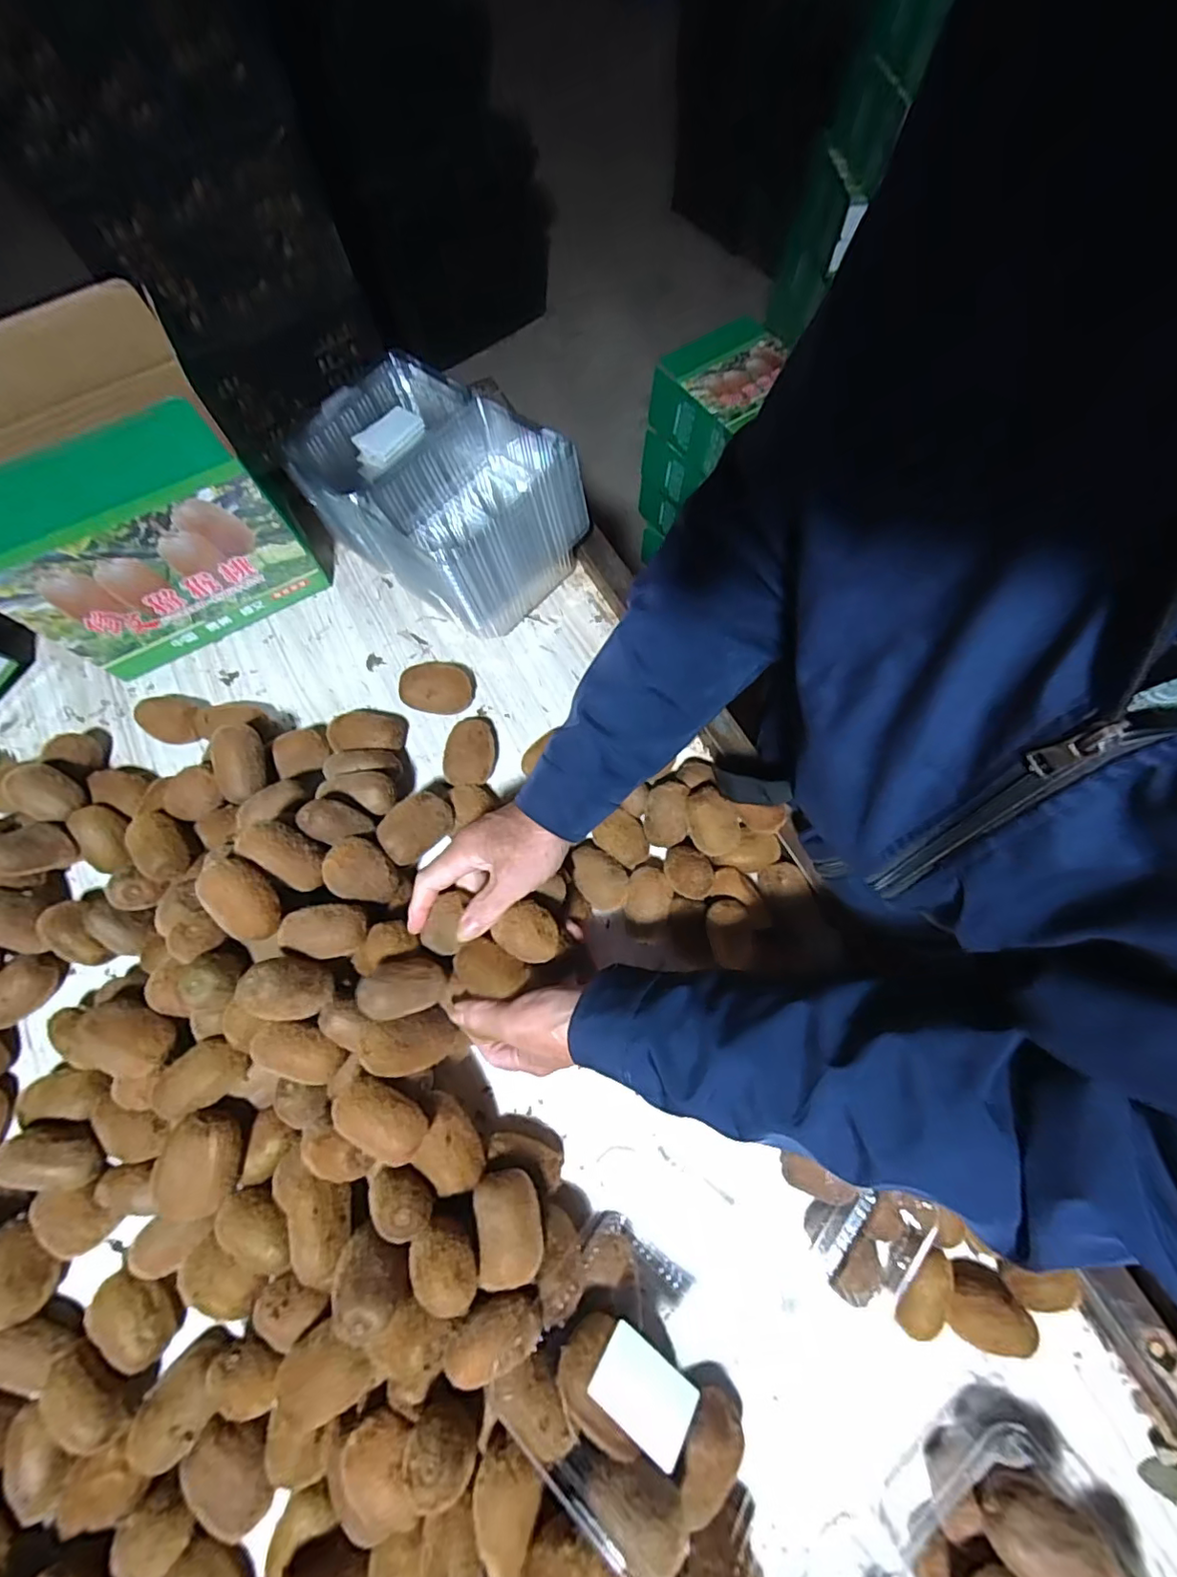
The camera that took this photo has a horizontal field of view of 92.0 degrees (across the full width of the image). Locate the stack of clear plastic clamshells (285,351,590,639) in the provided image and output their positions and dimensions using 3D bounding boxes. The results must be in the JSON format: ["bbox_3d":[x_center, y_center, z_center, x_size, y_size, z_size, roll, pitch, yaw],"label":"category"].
[{"bbox_3d":[-0.146,-0.287,0.571,0.253,0.141,0.181,42,77,13],"label":"stack of clear plastic clamshells"}]

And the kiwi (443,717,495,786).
[{"bbox_3d":[-0.110,-0.035,0.538,0.045,0.034,0.071,5,72,3],"label":"kiwi"}]

